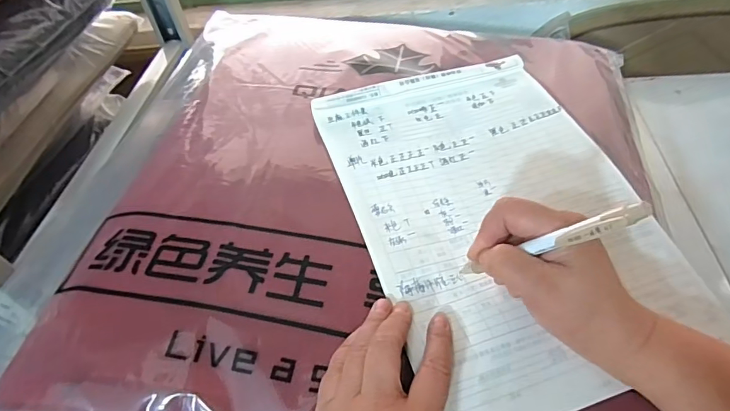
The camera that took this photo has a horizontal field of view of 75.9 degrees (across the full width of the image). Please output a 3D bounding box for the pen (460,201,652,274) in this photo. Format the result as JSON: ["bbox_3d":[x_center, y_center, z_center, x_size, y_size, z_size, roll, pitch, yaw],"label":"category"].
[{"bbox_3d":[0.096,0.025,0.269,0.013,0.138,0.009,-41,91,-30],"label":"pen"}]

